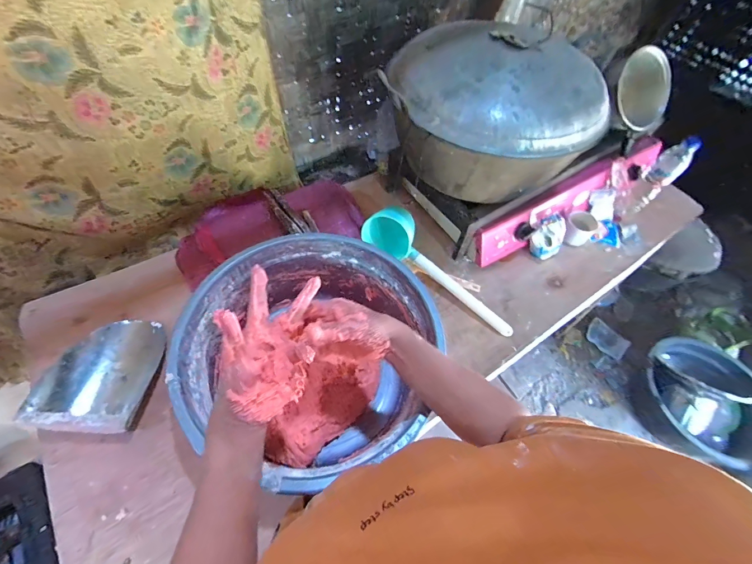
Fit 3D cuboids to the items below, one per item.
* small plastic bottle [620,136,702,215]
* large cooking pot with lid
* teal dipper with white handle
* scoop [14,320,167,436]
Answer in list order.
[{"bbox_3d":[0.711,-0.261,0.846,0.080,0.192,0.066,-36,67,-24],"label":"small plastic bottle"},{"bbox_3d":[0.234,-0.335,0.689,0.362,0.215,0.352,-31,65,-22],"label":"large cooking pot with lid"},{"bbox_3d":[0.154,-0.046,0.765,0.408,0.103,0.085,34,61,16],"label":"teal dipper with white handle"},{"bbox_3d":[-0.486,0.162,0.589,0.155,0.044,0.228,7,36,-22],"label":"scoop"}]

